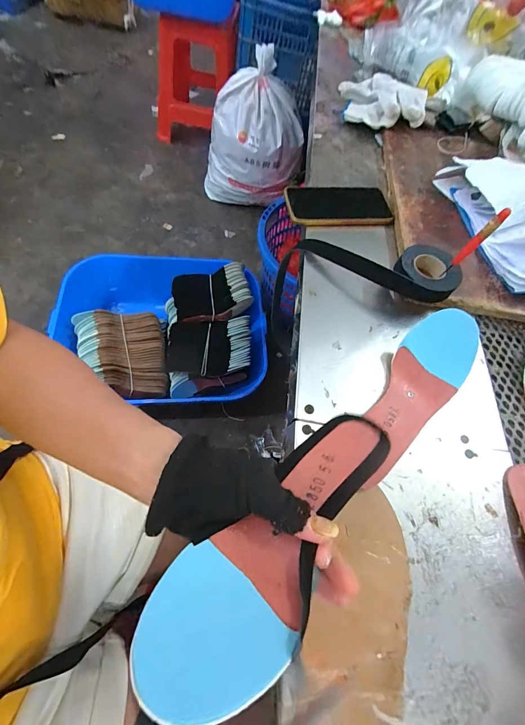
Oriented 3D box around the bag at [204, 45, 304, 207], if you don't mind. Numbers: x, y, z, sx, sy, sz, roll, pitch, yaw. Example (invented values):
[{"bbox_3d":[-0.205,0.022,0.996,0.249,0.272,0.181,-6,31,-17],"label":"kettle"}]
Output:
[{"bbox_3d":[-0.038,-0.895,1.340,0.366,0.477,0.266,-2,63,-11],"label":"bag"}]

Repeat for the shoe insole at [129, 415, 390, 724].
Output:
[{"bbox_3d":[0.020,0.103,0.213,0.068,0.038,0.217,39,43,18],"label":"shoe insole"}]

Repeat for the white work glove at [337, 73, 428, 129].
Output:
[{"bbox_3d":[0.226,-0.502,0.626,0.158,0.049,0.148,15,61,-2],"label":"white work glove"}]

